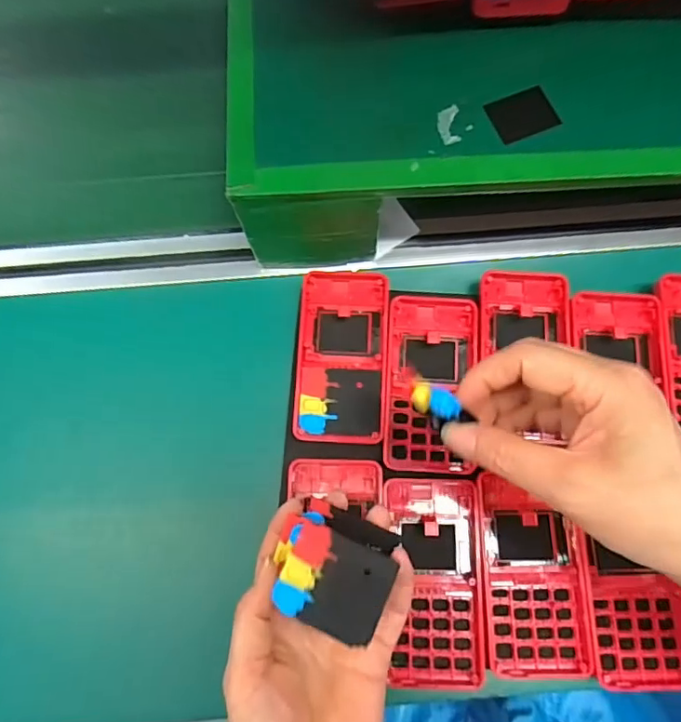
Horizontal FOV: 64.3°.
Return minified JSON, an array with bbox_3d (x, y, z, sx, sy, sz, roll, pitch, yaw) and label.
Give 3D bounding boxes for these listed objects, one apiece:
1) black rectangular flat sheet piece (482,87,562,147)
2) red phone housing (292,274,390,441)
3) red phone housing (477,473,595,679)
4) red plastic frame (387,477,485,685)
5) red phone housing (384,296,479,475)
[{"bbox_3d":[0.112,-0.152,0.331,0.038,0.004,0.031,-22,75,-5],"label":"black rectangular flat sheet piece"},{"bbox_3d":[0.001,-0.005,0.382,0.062,0.011,0.123,3,74,2],"label":"red phone housing"},{"bbox_3d":[0.121,0.136,0.344,0.059,0.007,0.114,-1,74,1],"label":"red phone housing"},{"bbox_3d":[0.061,0.138,0.344,0.057,0.007,0.121,-1,74,1],"label":"red plastic frame"},{"bbox_3d":[0.063,0.013,0.375,0.062,0.009,0.123,3,74,2],"label":"red phone housing"}]

